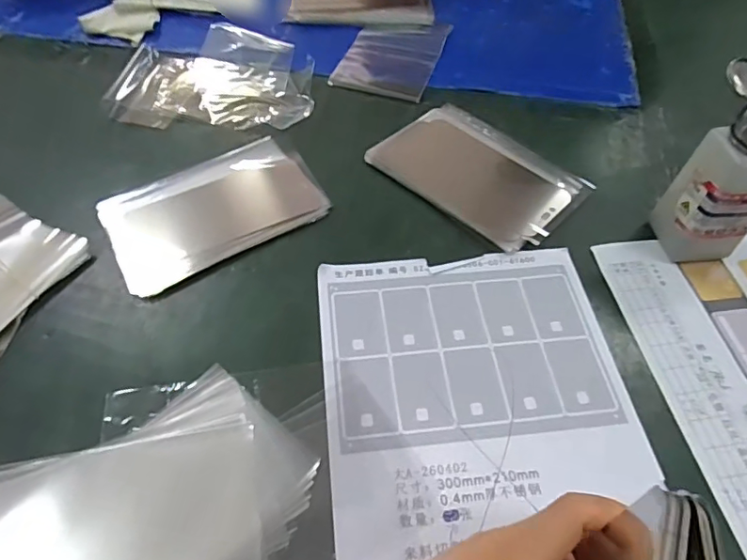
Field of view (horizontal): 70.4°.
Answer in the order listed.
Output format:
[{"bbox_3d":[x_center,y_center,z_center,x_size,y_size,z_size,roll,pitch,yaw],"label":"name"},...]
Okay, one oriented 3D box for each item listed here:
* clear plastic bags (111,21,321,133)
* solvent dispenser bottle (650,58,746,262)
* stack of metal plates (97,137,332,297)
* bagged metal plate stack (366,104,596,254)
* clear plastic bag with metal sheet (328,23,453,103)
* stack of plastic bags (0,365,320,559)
[{"bbox_3d":[-0.162,-0.219,0.566,0.195,0.016,0.157,4,56,2],"label":"clear plastic bags"},{"bbox_3d":[0.265,-0.081,0.401,0.054,0.131,0.072,-3,56,-3],"label":"solvent dispenser bottle"},{"bbox_3d":[-0.135,-0.063,0.450,0.174,0.019,0.107,-28,61,-19],"label":"stack of metal plates"},{"bbox_3d":[0.095,-0.101,0.489,0.117,0.008,0.174,-39,65,-24],"label":"bagged metal plate stack"},{"bbox_3d":[0.022,-0.255,0.600,0.100,0.006,0.154,16,57,10],"label":"clear plastic bag with metal sheet"},{"bbox_3d":[-0.141,0.137,0.315,0.197,0.012,0.141,-23,59,-16],"label":"stack of plastic bags"}]

